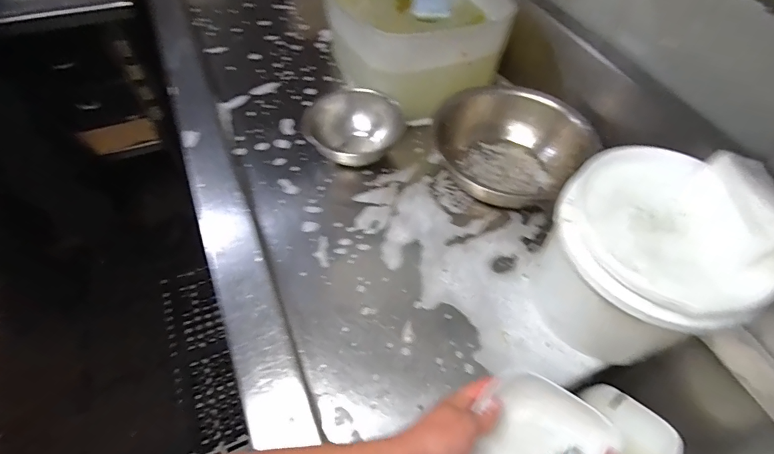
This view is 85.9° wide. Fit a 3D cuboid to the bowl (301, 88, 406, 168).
[{"bbox_3d":[-0.061,-0.172,0.752,0.153,0.086,0.138,30,59,18],"label":"bowl"}]

